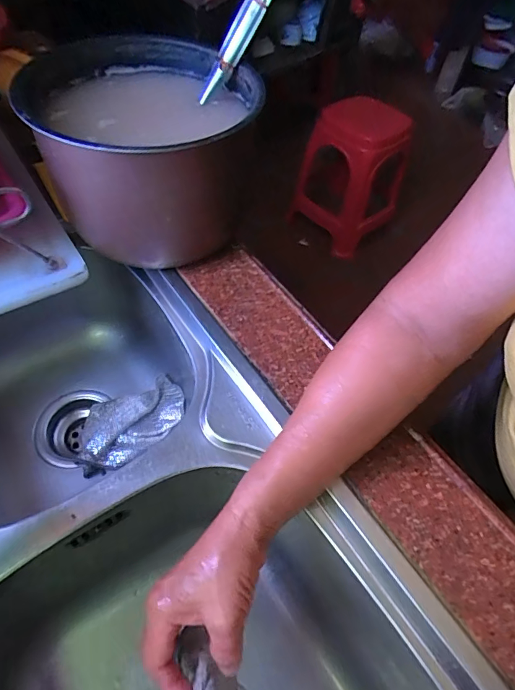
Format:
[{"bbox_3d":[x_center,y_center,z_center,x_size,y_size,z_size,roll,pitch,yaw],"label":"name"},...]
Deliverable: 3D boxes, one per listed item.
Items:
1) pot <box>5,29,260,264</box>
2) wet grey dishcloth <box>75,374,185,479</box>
[{"bbox_3d":[-0.116,-0.207,0.468,0.222,0.165,0.235,3,54,-4],"label":"pot"},{"bbox_3d":[-0.163,0.100,0.548,0.138,0.030,0.095,-16,57,-16],"label":"wet grey dishcloth"}]

